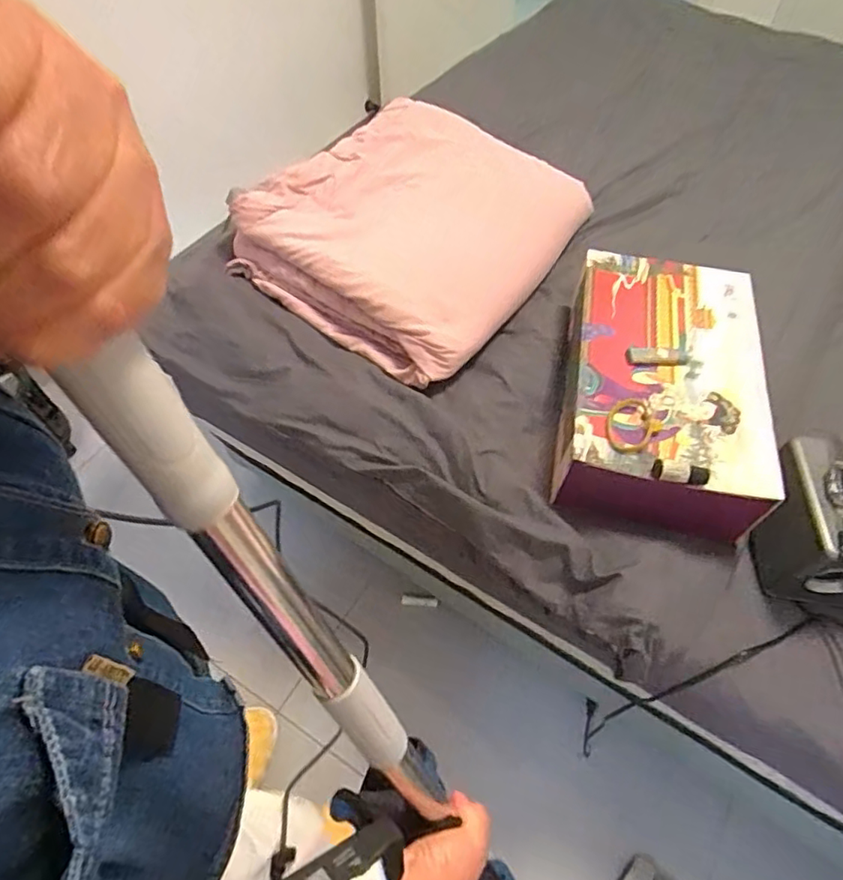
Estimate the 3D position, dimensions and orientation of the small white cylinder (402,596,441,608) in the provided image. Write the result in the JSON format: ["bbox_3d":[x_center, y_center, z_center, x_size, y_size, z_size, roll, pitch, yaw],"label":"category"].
[{"bbox_3d":[-0.002,0.346,1.238,0.090,0.018,0.015,-1,53,20],"label":"small white cylinder"}]

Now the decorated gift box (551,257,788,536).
[{"bbox_3d":[0.332,-0.070,0.812,0.268,0.120,0.422,8,55,5],"label":"decorated gift box"}]

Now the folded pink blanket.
[{"bbox_3d":[-0.007,-0.357,0.984,0.434,0.145,0.511,33,61,20],"label":"folded pink blanket"}]

